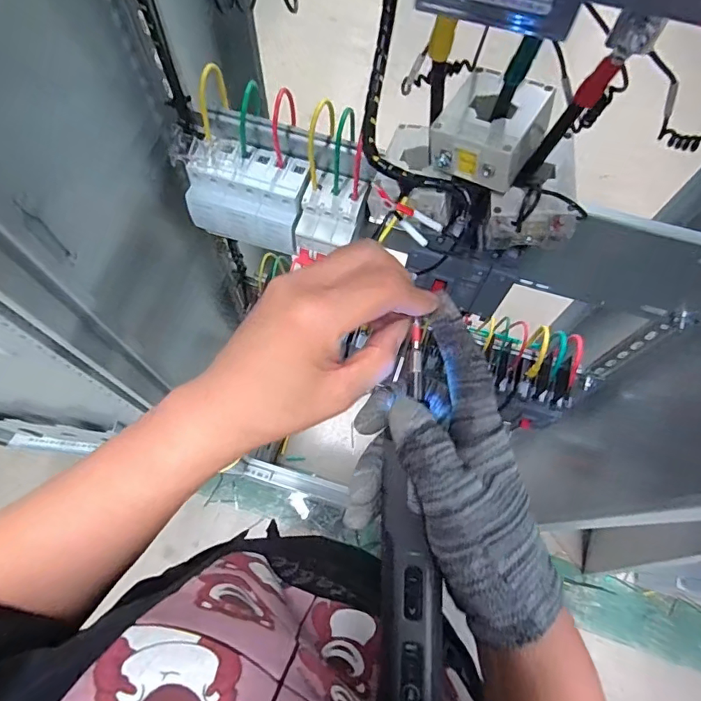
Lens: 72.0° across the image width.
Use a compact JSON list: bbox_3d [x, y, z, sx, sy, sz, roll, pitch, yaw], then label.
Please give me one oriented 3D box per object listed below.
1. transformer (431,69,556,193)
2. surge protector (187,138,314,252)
[{"bbox_3d":[0.098,-0.156,0.337,0.065,0.039,0.067,31,70,10],"label":"transformer"},{"bbox_3d":[-0.098,-0.156,0.480,0.112,0.068,0.074,20,69,6],"label":"surge protector"}]

